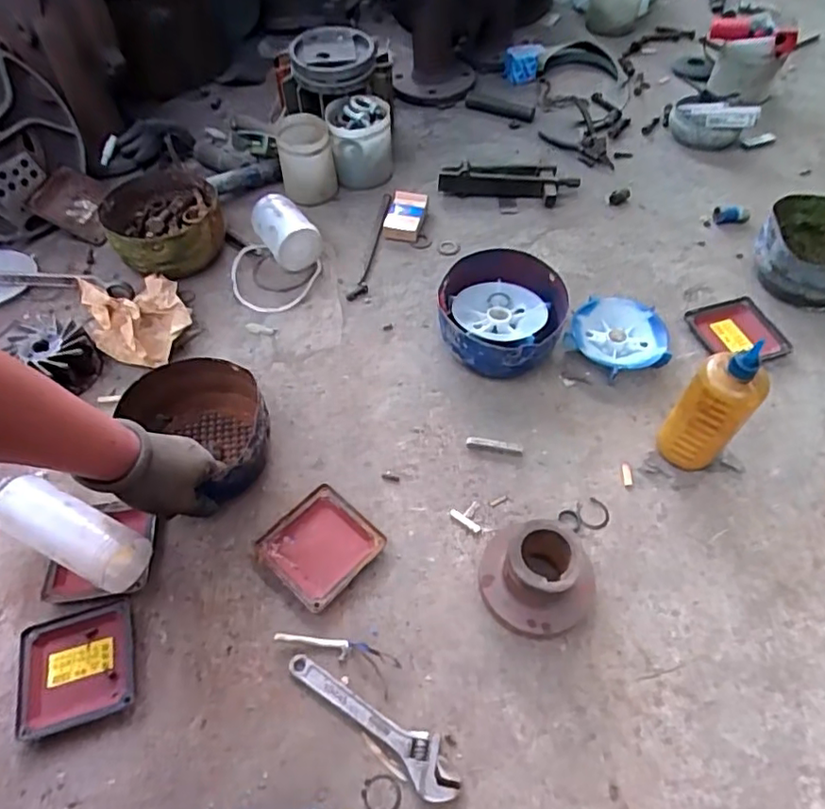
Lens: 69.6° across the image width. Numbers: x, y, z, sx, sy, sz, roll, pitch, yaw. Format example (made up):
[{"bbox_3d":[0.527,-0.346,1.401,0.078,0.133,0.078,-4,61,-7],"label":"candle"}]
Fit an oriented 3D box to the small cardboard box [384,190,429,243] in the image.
[{"bbox_3d":[-0.011,-0.312,0.979,0.060,0.027,0.100,11,56,6],"label":"small cardboard box"}]

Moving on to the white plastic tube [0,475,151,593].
[{"bbox_3d":[-0.365,0.142,0.646,0.165,0.074,0.062,22,58,17],"label":"white plastic tube"}]

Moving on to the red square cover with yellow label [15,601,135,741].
[{"bbox_3d":[-0.343,0.266,0.602,0.110,0.014,0.111,-15,57,-11],"label":"red square cover with yellow label"}]

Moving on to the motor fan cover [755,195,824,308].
[{"bbox_3d":[0.598,-0.220,0.886,0.159,0.085,0.185,30,61,22],"label":"motor fan cover"}]

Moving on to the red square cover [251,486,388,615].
[{"bbox_3d":[-0.104,0.159,0.670,0.110,0.010,0.115,37,62,22],"label":"red square cover"}]

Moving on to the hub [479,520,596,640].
[{"bbox_3d":[0.128,0.175,0.603,0.105,0.093,0.100,-1,54,2],"label":"hub"}]

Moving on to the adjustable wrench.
[{"bbox_3d":[-0.039,0.299,0.565,0.192,0.018,0.041,32,61,19],"label":"adjustable wrench"}]

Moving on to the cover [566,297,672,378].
[{"bbox_3d":[0.289,-0.093,0.824,0.120,0.037,0.136,-37,64,-23],"label":"cover"}]

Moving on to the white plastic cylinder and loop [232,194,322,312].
[{"bbox_3d":[-0.217,-0.238,0.912,0.148,0.069,0.171,-23,57,-15],"label":"white plastic cylinder and loop"}]

